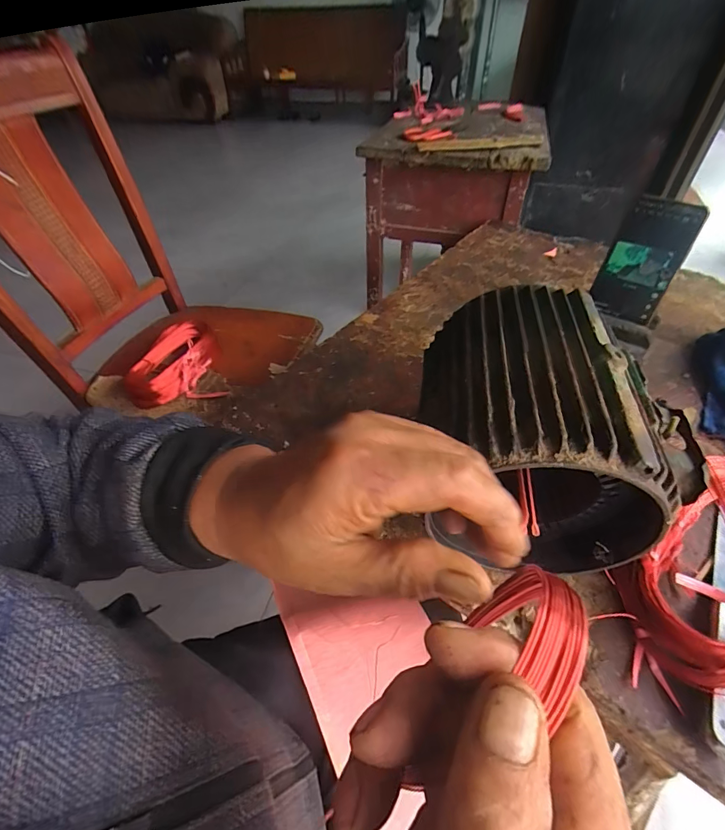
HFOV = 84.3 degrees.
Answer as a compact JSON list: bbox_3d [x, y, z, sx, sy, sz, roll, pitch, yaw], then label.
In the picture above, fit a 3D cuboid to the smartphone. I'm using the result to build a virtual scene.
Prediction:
[{"bbox_3d":[0.333,-0.182,0.476,0.075,0.130,0.010,25,36,21],"label":"smartphone"}]

